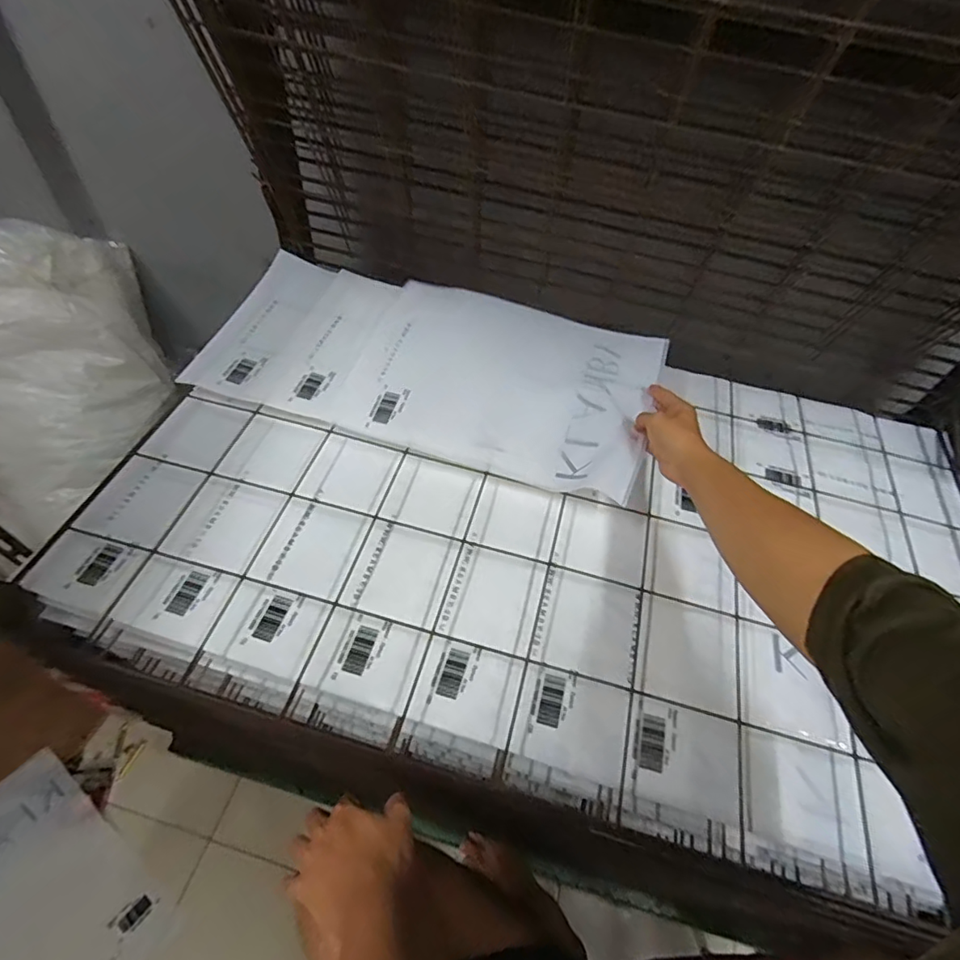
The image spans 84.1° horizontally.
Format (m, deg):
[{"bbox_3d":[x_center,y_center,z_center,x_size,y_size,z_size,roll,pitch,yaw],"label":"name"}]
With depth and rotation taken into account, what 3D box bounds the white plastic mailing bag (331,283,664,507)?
[{"bbox_3d":[0.030,-0.136,0.707,0.387,0.046,0.274,19,54,8],"label":"white plastic mailing bag"}]

